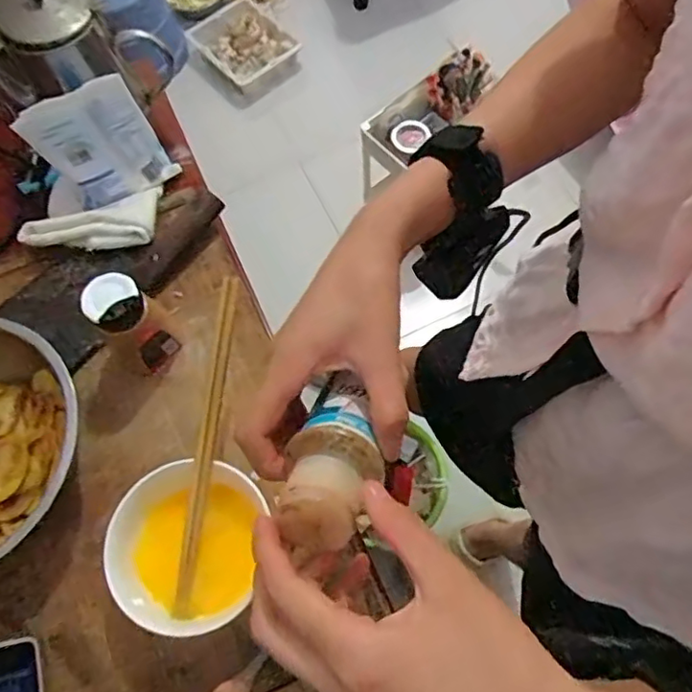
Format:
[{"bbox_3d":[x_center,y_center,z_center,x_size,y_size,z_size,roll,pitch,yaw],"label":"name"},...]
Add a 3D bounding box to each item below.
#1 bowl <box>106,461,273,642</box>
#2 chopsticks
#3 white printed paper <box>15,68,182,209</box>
[{"bbox_3d":[-0.124,0.156,0.470,0.104,0.061,0.127,7,67,6],"label":"bowl"},{"bbox_3d":[-0.109,0.074,0.471,0.010,0.014,0.262,7,82,6],"label":"chopsticks"},{"bbox_3d":[-0.255,-0.208,0.618,0.116,0.136,0.037,-30,68,-10],"label":"white printed paper"}]

